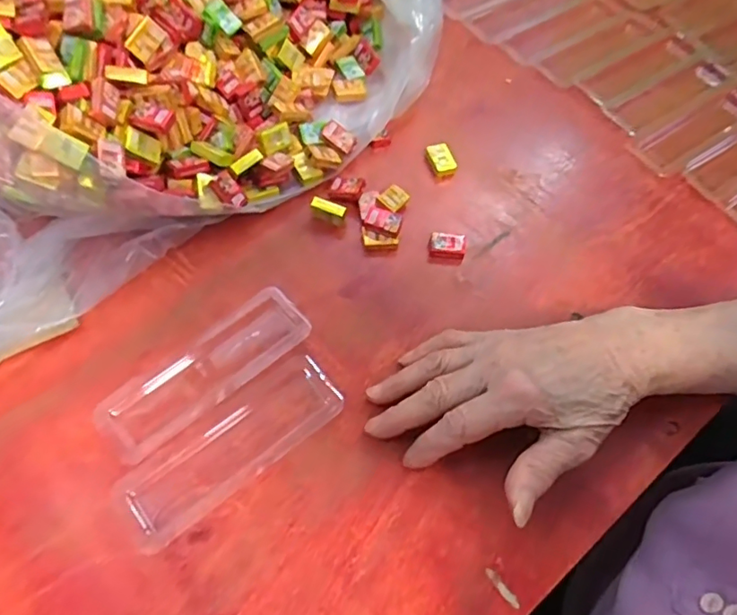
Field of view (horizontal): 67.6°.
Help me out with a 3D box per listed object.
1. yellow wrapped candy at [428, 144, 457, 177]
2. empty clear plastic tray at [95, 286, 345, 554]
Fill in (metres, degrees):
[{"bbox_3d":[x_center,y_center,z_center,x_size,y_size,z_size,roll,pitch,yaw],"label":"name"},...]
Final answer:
[{"bbox_3d":[0.058,-0.116,0.430,0.017,0.008,0.026,-19,66,-13],"label":"yellow wrapped candy"},{"bbox_3d":[-0.093,0.061,0.340,0.148,0.008,0.095,-35,71,-19],"label":"empty clear plastic tray"}]

